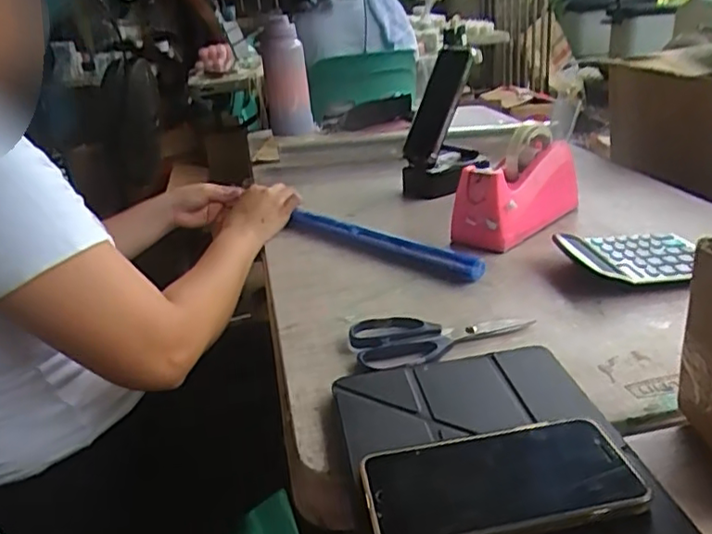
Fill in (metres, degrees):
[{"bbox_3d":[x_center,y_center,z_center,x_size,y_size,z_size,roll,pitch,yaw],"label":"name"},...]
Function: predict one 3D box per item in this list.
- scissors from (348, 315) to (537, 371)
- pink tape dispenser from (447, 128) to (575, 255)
[{"bbox_3d":[0.079,0.060,0.574,0.165,0.009,0.089,-9,25,-11],"label":"scissors"},{"bbox_3d":[0.204,-0.103,0.784,0.181,0.109,0.079,-25,31,-35],"label":"pink tape dispenser"}]

